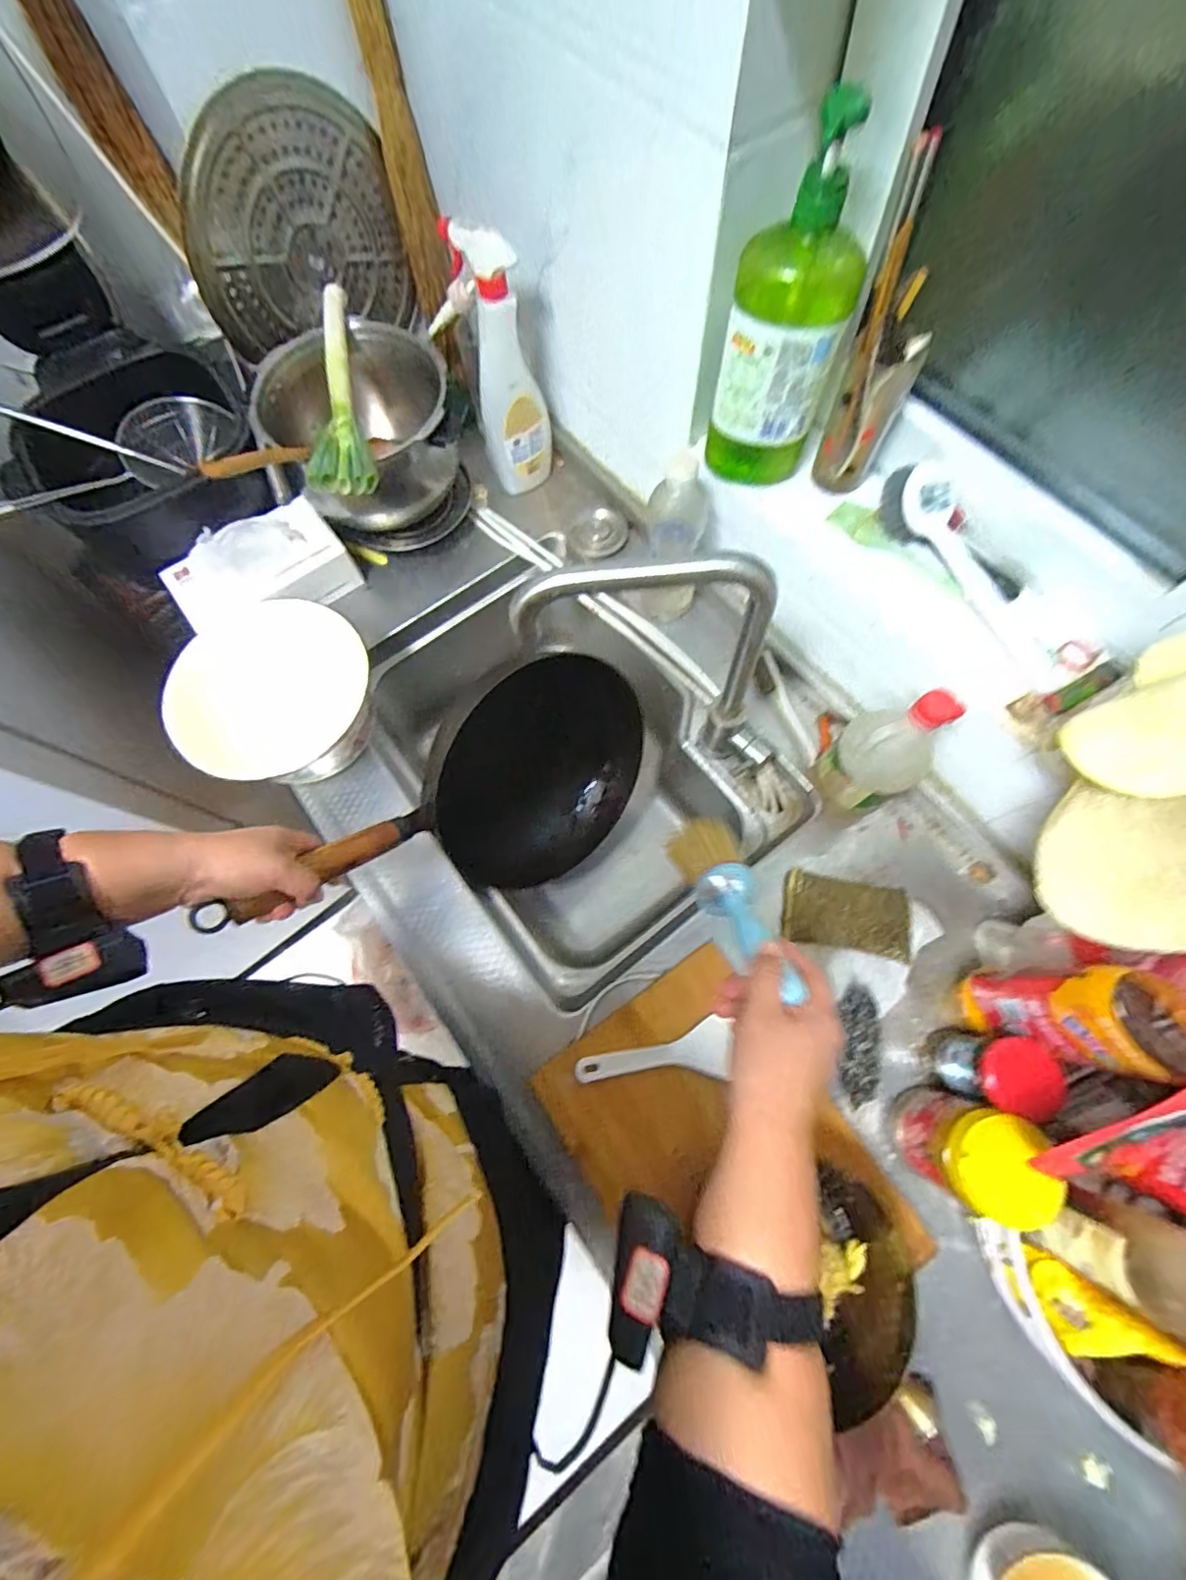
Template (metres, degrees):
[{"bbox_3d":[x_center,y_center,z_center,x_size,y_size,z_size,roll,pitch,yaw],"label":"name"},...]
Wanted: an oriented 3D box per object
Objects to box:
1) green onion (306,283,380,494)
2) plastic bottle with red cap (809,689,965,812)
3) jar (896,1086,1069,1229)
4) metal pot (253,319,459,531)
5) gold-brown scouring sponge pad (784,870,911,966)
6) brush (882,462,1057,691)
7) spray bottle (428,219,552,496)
[{"bbox_3d":[-0.310,-0.463,0.670,0.078,0.057,0.302,-14,74,-5],"label":"green onion"},{"bbox_3d":[0.300,-0.038,0.584,0.080,0.206,0.085,-28,76,-9],"label":"plastic bottle with red cap"},{"bbox_3d":[0.331,0.322,0.506,0.072,0.142,0.079,0,73,-1],"label":"jar"},{"bbox_3d":[-0.293,-0.464,0.733,0.229,0.127,0.220,-22,75,-7],"label":"metal pot"},{"bbox_3d":[0.284,0.140,0.628,0.132,0.025,0.079,11,74,2],"label":"gold-brown scouring sponge pad"},{"bbox_3d":[0.377,-0.213,0.541,0.056,0.047,0.258,-32,76,-10],"label":"brush"},{"bbox_3d":[-0.120,-0.526,0.721,0.120,0.293,0.062,-16,74,-6],"label":"spray bottle"}]

